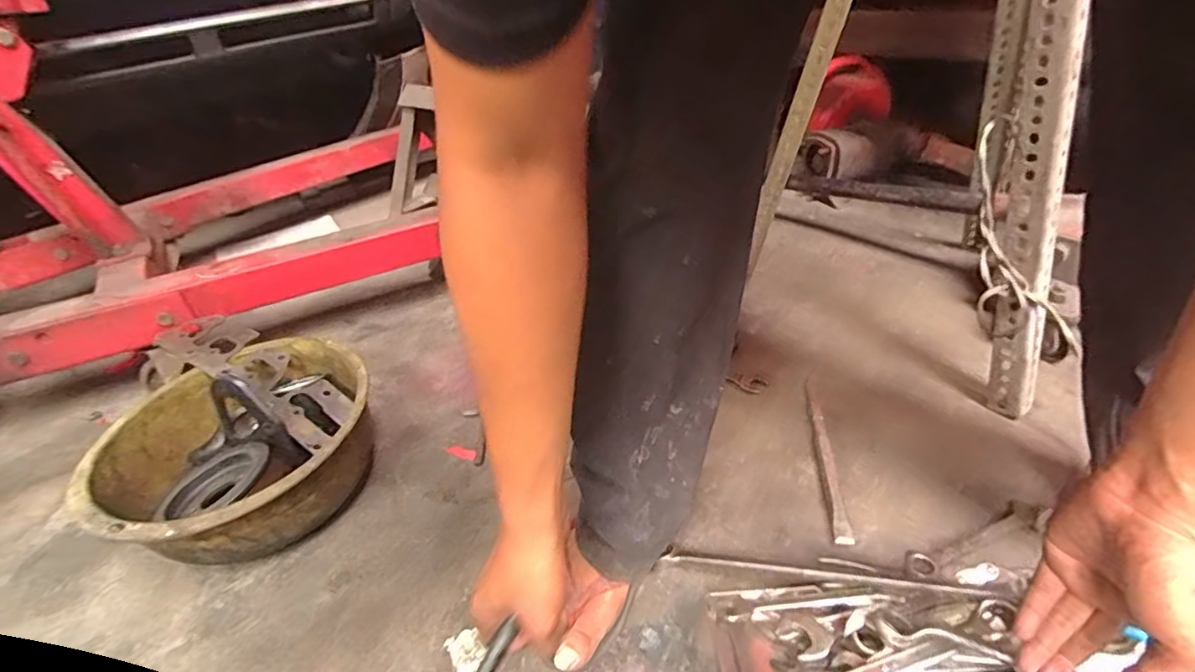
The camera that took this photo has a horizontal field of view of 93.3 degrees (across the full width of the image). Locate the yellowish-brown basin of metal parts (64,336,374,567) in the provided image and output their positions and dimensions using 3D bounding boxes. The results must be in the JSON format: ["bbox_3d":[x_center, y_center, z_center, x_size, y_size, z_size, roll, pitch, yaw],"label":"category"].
[{"bbox_3d":[-0.427,0.153,0.702,0.286,0.141,0.295,-6,35,4],"label":"yellowish-brown basin of metal parts"}]

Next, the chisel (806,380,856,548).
[{"bbox_3d":[0.286,0.140,0.703,0.017,0.019,0.263,2,37,11],"label":"chisel"}]

